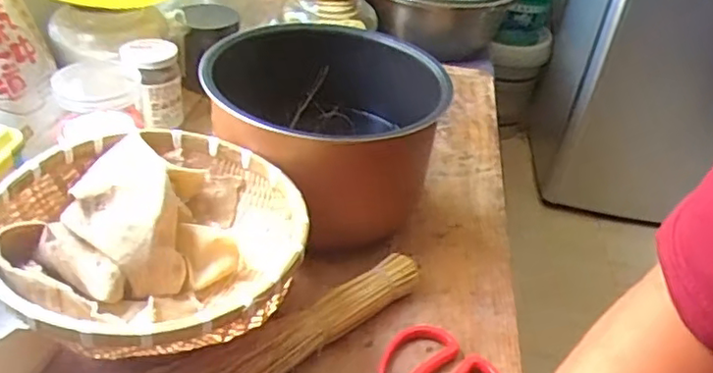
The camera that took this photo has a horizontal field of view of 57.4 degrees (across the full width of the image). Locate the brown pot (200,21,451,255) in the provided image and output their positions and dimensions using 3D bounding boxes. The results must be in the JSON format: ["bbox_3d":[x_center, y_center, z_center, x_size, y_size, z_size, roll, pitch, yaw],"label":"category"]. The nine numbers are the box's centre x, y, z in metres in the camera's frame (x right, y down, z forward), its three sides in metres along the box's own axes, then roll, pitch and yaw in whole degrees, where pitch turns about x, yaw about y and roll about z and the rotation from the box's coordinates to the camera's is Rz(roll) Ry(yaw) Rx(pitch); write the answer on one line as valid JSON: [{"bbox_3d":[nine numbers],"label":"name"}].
[{"bbox_3d":[-0.033,-0.046,0.653,0.218,0.153,0.223,7,37,-1],"label":"brown pot"}]

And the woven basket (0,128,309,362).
[{"bbox_3d":[-0.144,0.043,0.484,0.215,0.072,0.212,-15,42,-27],"label":"woven basket"}]

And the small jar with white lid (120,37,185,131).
[{"bbox_3d":[-0.230,-0.115,0.737,0.060,0.079,0.063,-7,39,-19],"label":"small jar with white lid"}]

